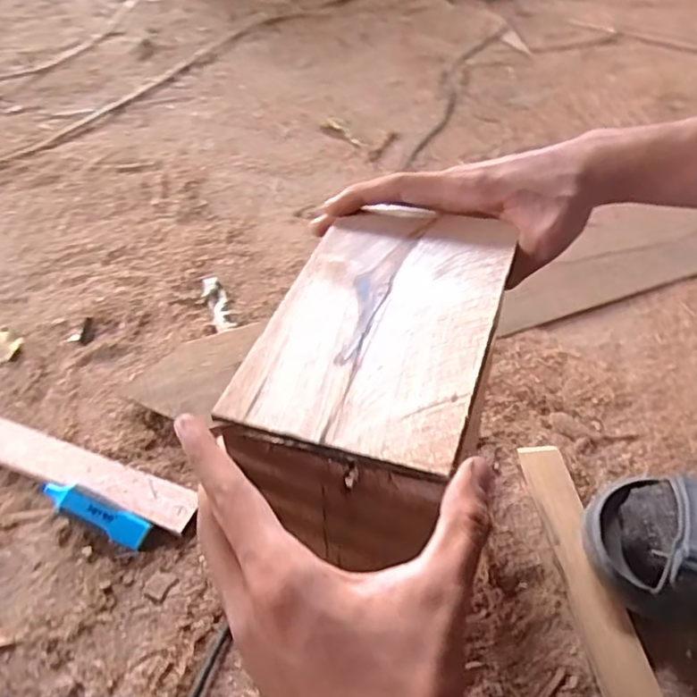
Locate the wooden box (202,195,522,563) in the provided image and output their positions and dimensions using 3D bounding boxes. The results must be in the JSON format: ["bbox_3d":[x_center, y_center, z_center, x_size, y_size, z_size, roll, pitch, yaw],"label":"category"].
[{"bbox_3d":[0.019,0.014,0.354,0.114,0.078,0.180,11,46,16],"label":"wooden box"}]

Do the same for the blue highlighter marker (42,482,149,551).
[{"bbox_3d":[-0.204,0.130,0.501,0.096,0.024,0.022,16,47,20],"label":"blue highlighter marker"}]

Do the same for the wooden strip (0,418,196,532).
[{"bbox_3d":[-0.261,0.094,0.543,0.286,0.019,0.039,14,46,18],"label":"wooden strip"}]

